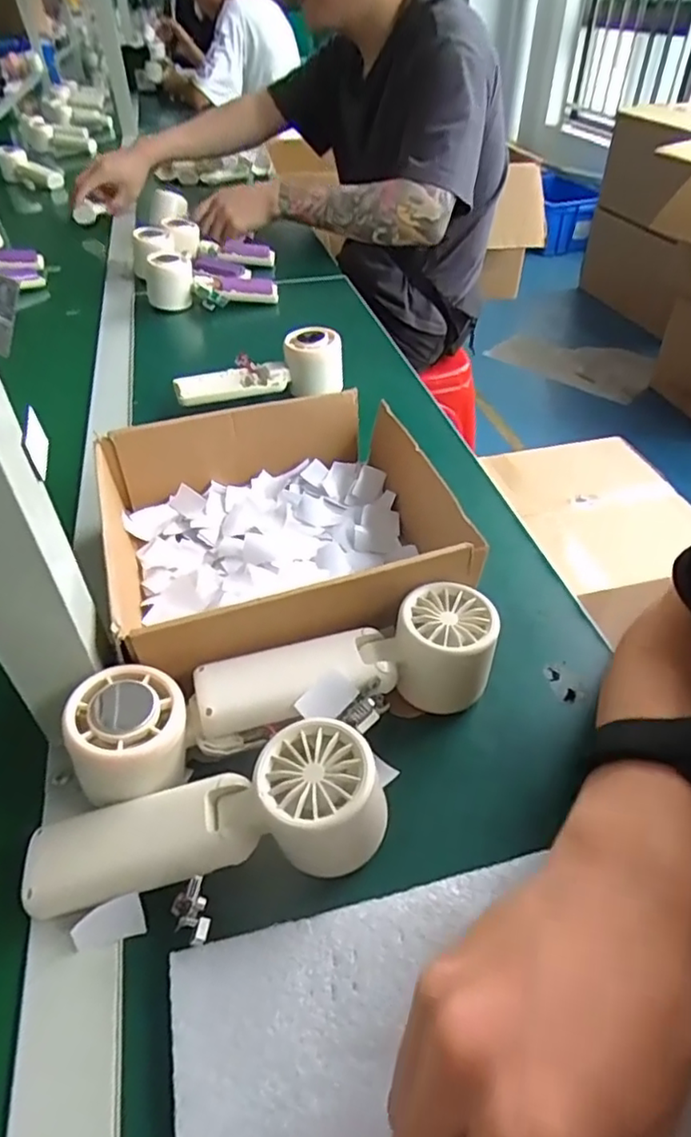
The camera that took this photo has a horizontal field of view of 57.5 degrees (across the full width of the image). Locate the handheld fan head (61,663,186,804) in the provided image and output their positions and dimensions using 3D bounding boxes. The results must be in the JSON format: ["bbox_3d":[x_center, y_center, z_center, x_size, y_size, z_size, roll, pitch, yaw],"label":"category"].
[{"bbox_3d":[-0.105,0.080,0.312,0.054,0.038,0.056,3,43,3],"label":"handheld fan head"}]

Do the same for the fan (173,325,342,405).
[{"bbox_3d":[-0.086,-0.195,0.625,0.162,0.063,0.048,-13,45,-14],"label":"fan"}]

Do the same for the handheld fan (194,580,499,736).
[{"bbox_3d":[0.004,0.063,0.346,0.164,0.059,0.067,-9,44,-9],"label":"handheld fan"}]

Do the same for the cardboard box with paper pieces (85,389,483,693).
[{"bbox_3d":[-0.046,-0.028,0.434,0.217,0.075,0.211,-14,45,-14],"label":"cardboard box with paper pieces"}]

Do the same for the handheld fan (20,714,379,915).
[{"bbox_3d":[-0.062,0.113,0.288,0.164,0.051,0.058,-4,43,-3],"label":"handheld fan"}]

